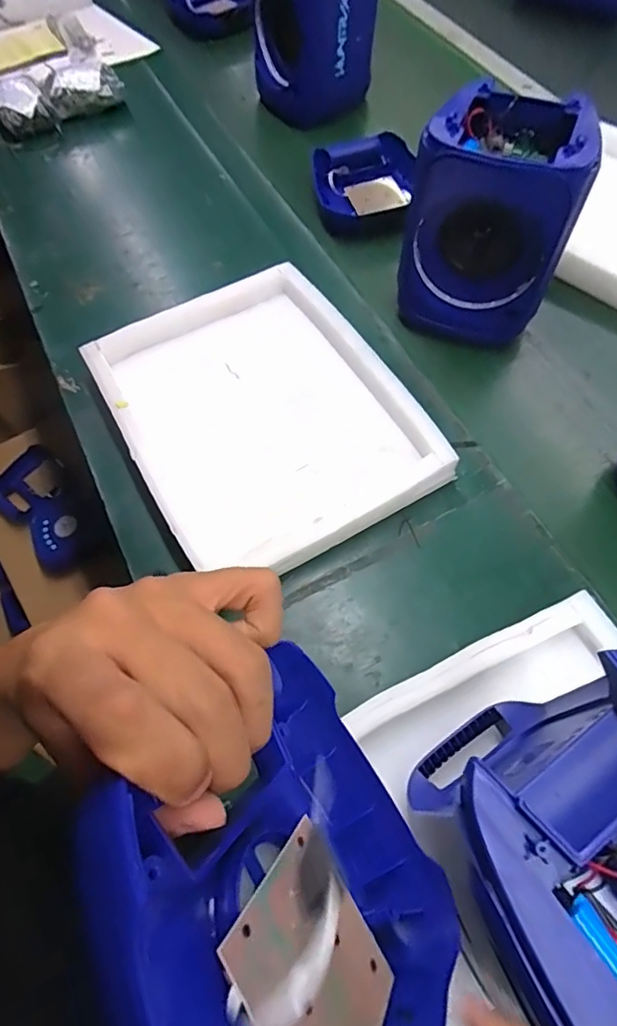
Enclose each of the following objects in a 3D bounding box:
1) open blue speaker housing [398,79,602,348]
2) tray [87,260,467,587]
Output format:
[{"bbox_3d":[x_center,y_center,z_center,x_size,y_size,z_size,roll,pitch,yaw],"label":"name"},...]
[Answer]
[{"bbox_3d":[0.206,-0.328,0.614,0.163,0.209,0.144,16,62,15],"label":"open blue speaker housing"},{"bbox_3d":[-0.057,-0.111,0.589,0.291,0.067,0.347,-28,65,-13],"label":"tray"}]

